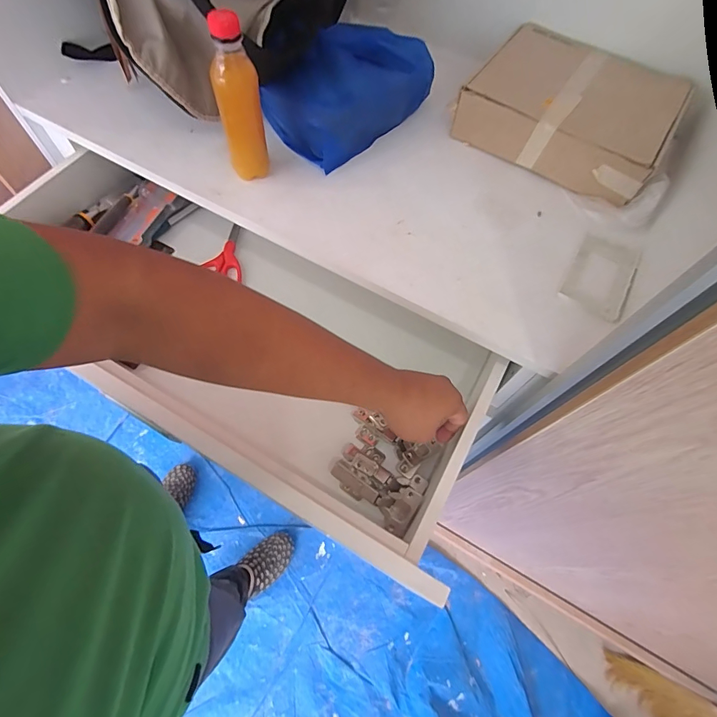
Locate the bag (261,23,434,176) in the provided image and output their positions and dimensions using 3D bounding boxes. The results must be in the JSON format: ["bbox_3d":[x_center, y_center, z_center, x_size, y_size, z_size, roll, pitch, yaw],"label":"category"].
[{"bbox_3d":[-0.015,-0.372,0.566,0.157,0.088,0.216,34,67,13],"label":"bag"}]

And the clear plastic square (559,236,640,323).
[{"bbox_3d":[0.294,-0.100,0.487,0.071,0.004,0.119,30,66,11],"label":"clear plastic square"}]

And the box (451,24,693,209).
[{"bbox_3d":[0.300,-0.350,0.574,0.262,0.082,0.209,33,66,12],"label":"box"}]

